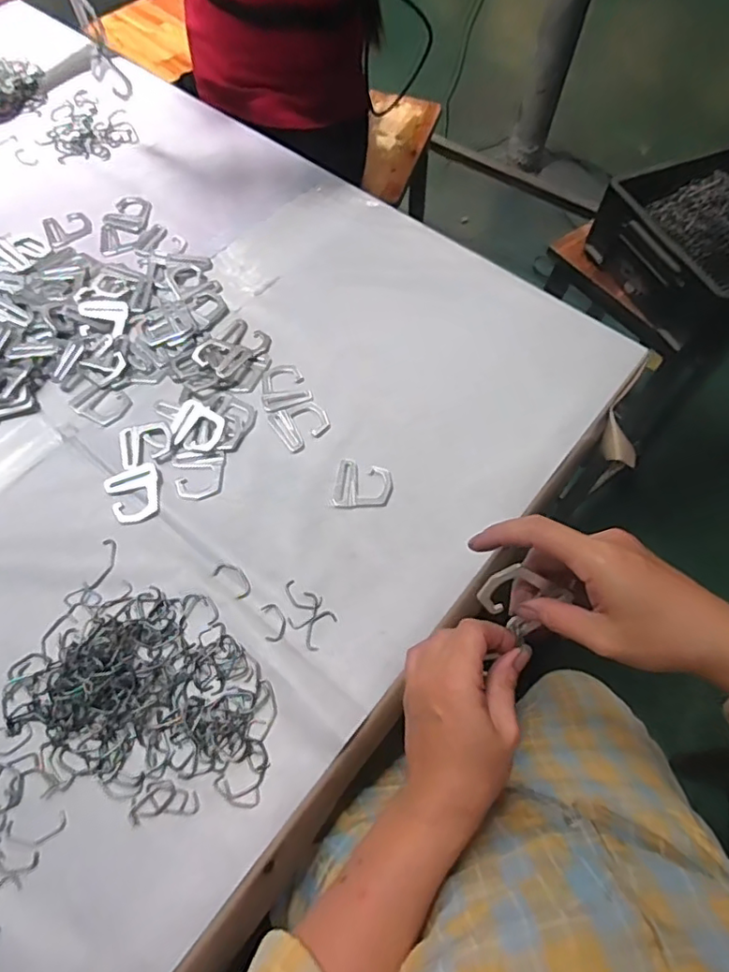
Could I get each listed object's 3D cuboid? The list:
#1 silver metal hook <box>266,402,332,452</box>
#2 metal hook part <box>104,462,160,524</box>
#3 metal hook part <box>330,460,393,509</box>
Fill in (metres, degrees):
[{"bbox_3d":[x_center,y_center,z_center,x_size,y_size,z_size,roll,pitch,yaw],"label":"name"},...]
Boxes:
[{"bbox_3d":[-0.062,-0.062,0.559,0.050,0.004,0.047,-31,68,-16],"label":"silver metal hook"},{"bbox_3d":[-0.206,0.007,0.520,0.045,0.004,0.054,-22,66,-13],"label":"metal hook part"},{"bbox_3d":[-0.001,0.000,0.527,0.051,0.004,0.047,10,63,3],"label":"metal hook part"}]

